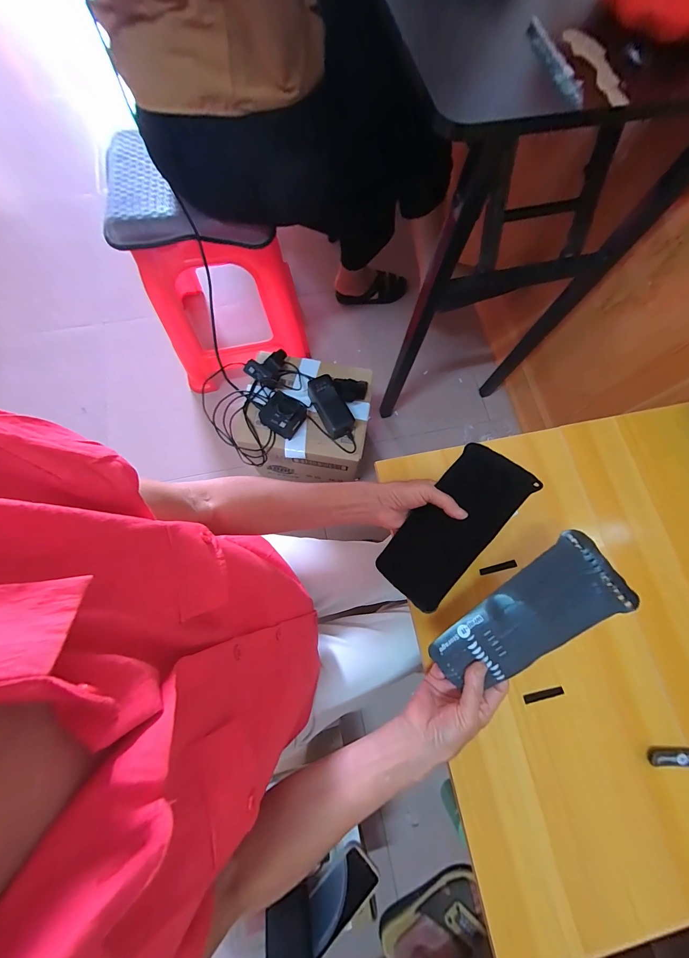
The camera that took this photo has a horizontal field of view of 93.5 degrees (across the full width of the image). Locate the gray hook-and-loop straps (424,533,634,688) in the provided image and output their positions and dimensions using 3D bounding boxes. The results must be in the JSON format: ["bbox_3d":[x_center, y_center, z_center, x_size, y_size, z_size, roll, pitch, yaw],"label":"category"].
[{"bbox_3d":[0.189,0.147,0.337,0.197,0.010,0.085,-37,88,5],"label":"gray hook-and-loop straps"}]

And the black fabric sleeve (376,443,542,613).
[{"bbox_3d":[0.127,0.052,0.378,0.086,0.012,0.198,38,86,24],"label":"black fabric sleeve"}]

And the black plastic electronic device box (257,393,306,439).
[{"bbox_3d":[-0.133,-0.137,0.694,0.081,0.057,0.071,33,77,7],"label":"black plastic electronic device box"}]

